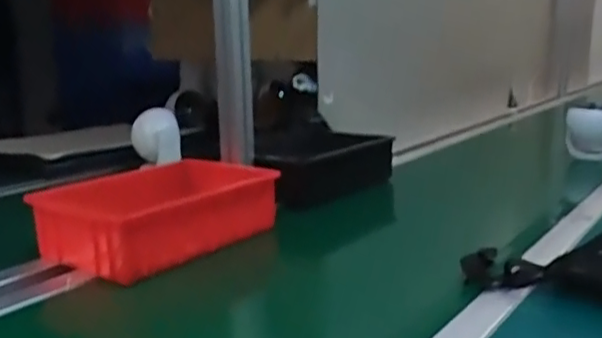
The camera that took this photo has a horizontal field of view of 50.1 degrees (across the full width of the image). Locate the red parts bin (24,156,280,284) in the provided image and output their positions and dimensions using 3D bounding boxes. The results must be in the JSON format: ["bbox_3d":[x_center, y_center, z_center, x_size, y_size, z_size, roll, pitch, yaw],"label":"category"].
[{"bbox_3d":[-0.191,0.063,0.924,0.192,0.092,0.302,9,16,38],"label":"red parts bin"}]

